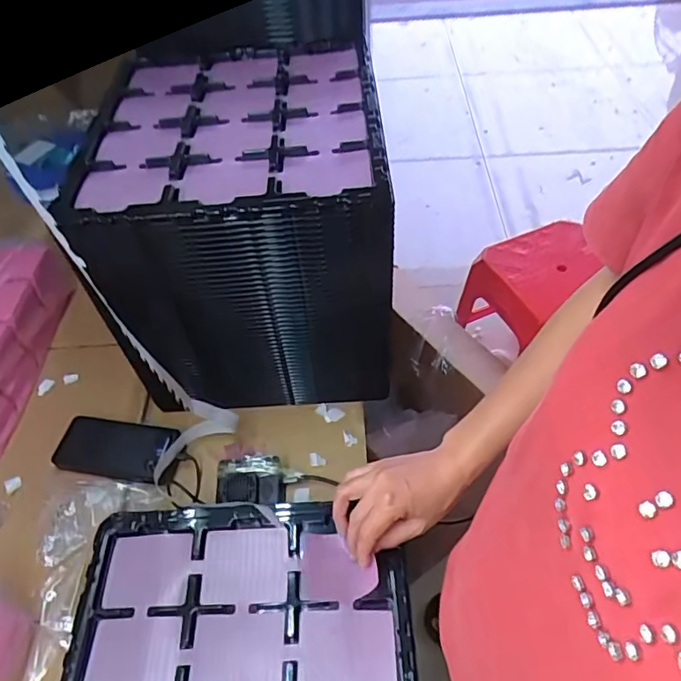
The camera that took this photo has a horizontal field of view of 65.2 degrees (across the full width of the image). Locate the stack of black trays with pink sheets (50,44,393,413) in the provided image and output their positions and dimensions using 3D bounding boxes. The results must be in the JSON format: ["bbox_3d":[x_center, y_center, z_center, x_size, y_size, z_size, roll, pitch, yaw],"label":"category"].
[{"bbox_3d":[-0.121,-0.181,0.757,0.325,0.319,0.399,-8,51,-1],"label":"stack of black trays with pink sheets"}]

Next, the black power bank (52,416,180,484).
[{"bbox_3d":[-0.290,0.140,0.697,0.158,0.018,0.072,5,51,9],"label":"black power bank"}]

